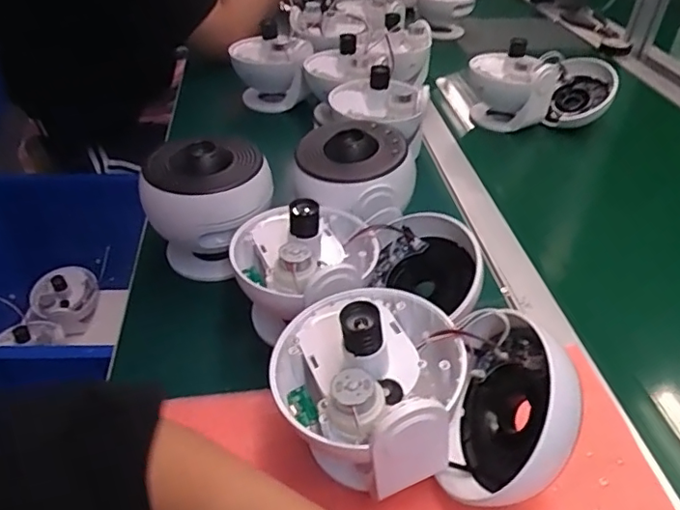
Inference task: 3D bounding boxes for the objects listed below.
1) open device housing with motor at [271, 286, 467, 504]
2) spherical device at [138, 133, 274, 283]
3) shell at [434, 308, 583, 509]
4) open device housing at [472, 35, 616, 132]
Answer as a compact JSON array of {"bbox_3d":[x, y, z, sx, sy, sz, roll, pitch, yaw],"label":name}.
[{"bbox_3d":[0.017,0.074,0.340,0.109,0.092,0.112,-3,39,-4],"label":"open device housing with motor"},{"bbox_3d":[-0.121,-0.043,0.509,0.108,0.121,0.088,-15,42,-18],"label":"spherical device"},{"bbox_3d":[0.096,0.094,0.342,0.061,0.115,0.115,14,43,-19],"label":"shell"},{"bbox_3d":[0.290,-0.239,0.791,0.191,0.130,0.124,13,36,12],"label":"open device housing"}]

